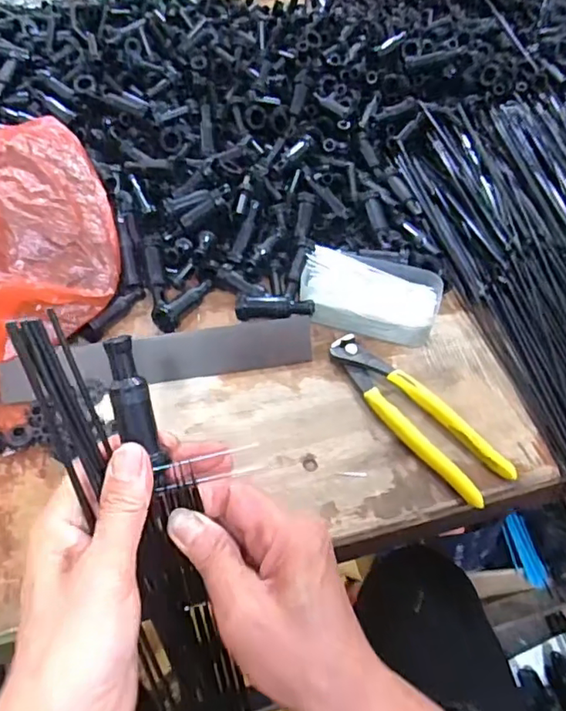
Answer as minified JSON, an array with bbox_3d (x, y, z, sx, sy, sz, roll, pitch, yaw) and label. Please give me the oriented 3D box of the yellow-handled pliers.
[{"bbox_3d":[0.098,0.042,0.441,0.044,0.011,0.165,-28,56,-25],"label":"yellow-handled pliers"}]

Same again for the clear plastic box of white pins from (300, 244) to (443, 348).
[{"bbox_3d":[0.076,-0.052,0.509,0.118,0.032,0.074,15,50,9],"label":"clear plastic box of white pins"}]

